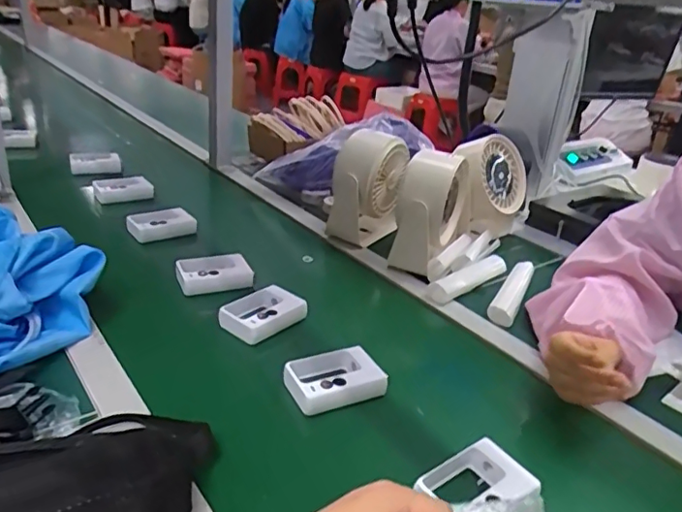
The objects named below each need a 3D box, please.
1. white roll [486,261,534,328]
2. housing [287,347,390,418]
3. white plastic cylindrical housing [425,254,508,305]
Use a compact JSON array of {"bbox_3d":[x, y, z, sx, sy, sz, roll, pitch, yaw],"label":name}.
[{"bbox_3d":[0.256,0.052,0.828,0.038,0.034,0.167,18,27,24],"label":"white roll"},{"bbox_3d":[-0.007,0.133,0.613,0.104,0.028,0.071,-8,28,-28],"label":"housing"},{"bbox_3d":[0.202,0.037,0.859,0.168,0.037,0.043,-17,33,-40],"label":"white plastic cylindrical housing"}]

